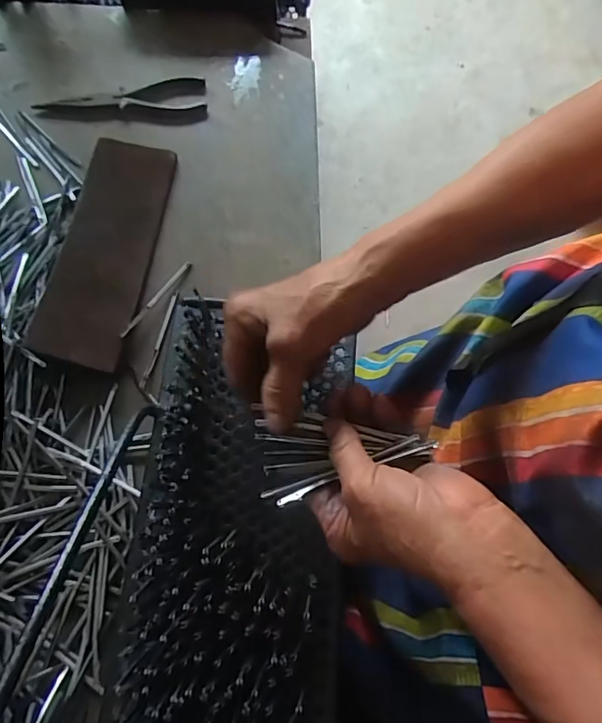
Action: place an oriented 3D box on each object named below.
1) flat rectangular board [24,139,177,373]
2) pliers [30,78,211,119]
[{"bbox_3d":[-0.191,-0.114,0.508,0.087,0.015,0.246,10,69,-9],"label":"flat rectangular board"},{"bbox_3d":[-0.202,-0.297,0.577,0.186,0.009,0.054,-4,70,-3],"label":"pliers"}]

